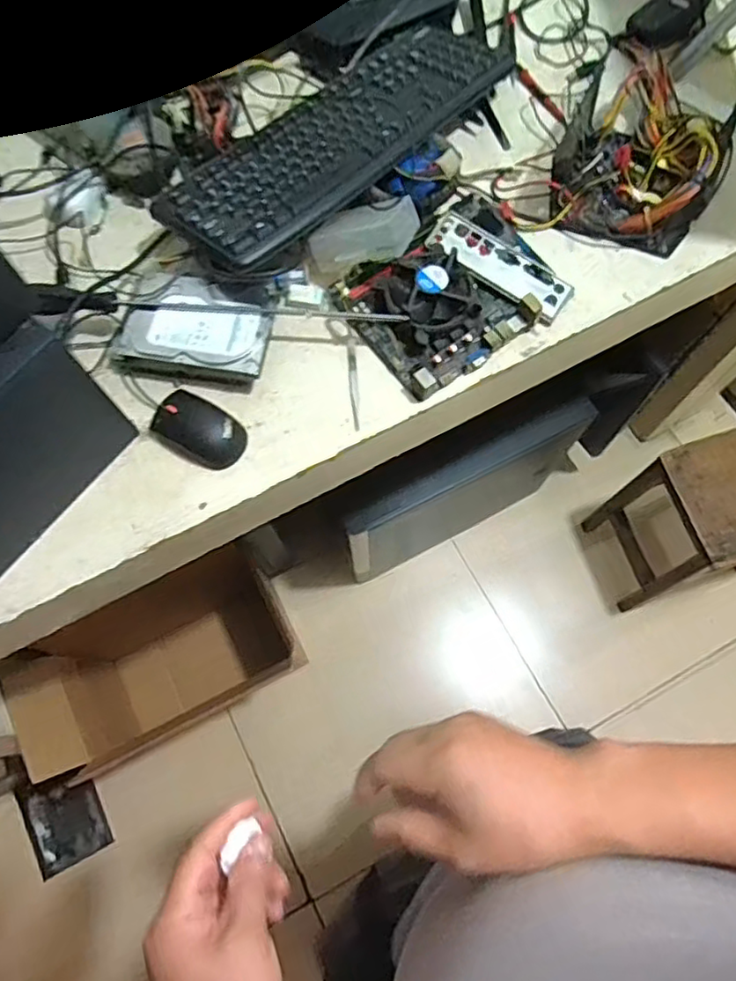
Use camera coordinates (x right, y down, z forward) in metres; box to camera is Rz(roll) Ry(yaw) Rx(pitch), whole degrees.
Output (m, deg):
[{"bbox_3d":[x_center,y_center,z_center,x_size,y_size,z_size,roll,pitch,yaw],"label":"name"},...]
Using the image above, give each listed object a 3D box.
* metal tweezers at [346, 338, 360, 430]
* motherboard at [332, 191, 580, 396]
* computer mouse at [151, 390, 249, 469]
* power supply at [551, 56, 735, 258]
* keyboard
[{"bbox_3d":[-0.015,-0.113,0.659,0.011,0.008,0.107,-4,68,-2],"label":"metal tweezers"},{"bbox_3d":[0.091,-0.217,0.661,0.218,0.062,0.163,-35,74,-11],"label":"motherboard"},{"bbox_3d":[-0.169,-0.061,0.629,0.091,0.025,0.053,27,73,10],"label":"computer mouse"},{"bbox_3d":[0.300,-0.378,0.693,0.160,0.090,0.189,20,69,8],"label":"power supply"},{"bbox_3d":[-0.018,-0.391,0.668,0.140,0.021,0.440,43,76,14],"label":"keyboard"}]

